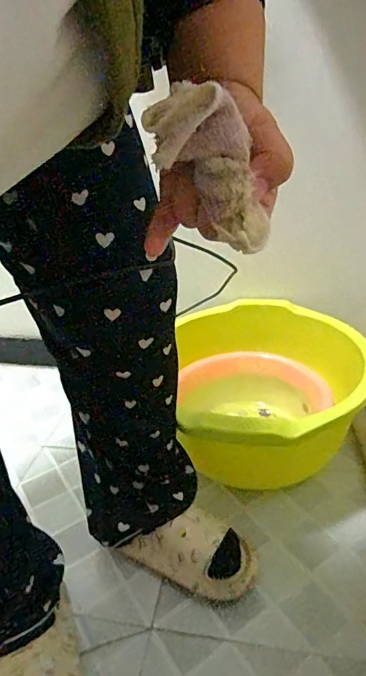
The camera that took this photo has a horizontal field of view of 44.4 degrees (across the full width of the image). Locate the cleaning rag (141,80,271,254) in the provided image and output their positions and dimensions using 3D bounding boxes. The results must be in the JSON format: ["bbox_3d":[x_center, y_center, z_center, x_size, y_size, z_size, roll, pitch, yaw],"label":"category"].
[{"bbox_3d":[0.017,-0.083,0.230,0.042,0.085,0.024,-32,27,7],"label":"cleaning rag"}]

